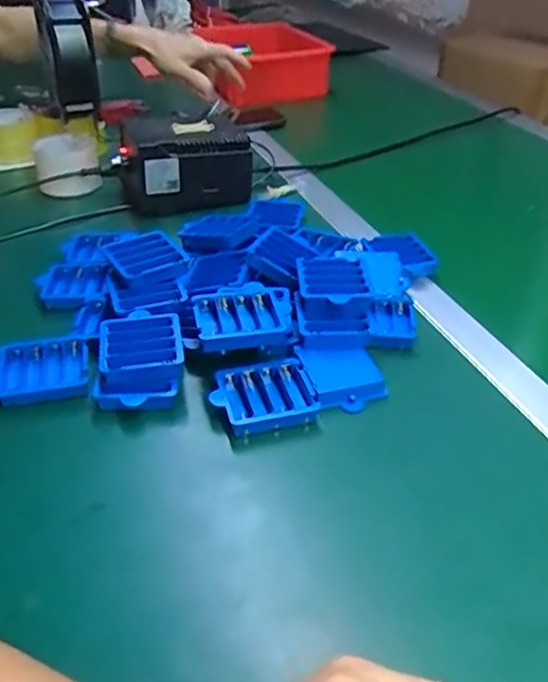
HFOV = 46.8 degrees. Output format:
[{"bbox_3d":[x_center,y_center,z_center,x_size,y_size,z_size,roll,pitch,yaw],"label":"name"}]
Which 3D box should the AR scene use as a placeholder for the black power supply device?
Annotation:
[{"bbox_3d":[-0.110,-0.217,0.781,0.156,0.092,0.095,-11,38,-16],"label":"black power supply device"}]

